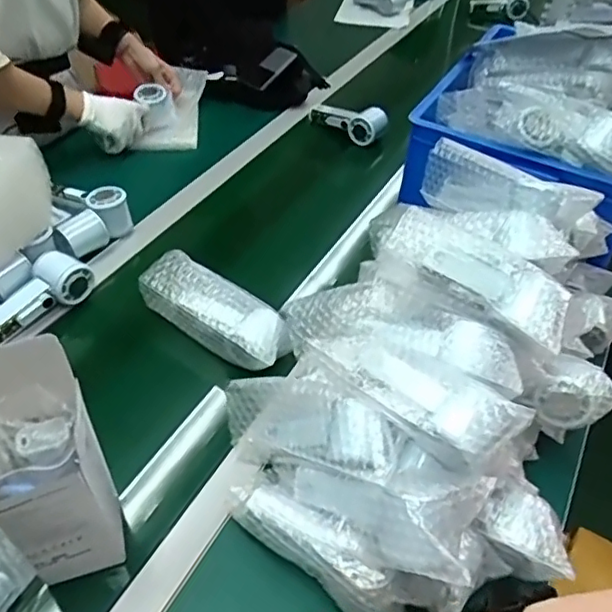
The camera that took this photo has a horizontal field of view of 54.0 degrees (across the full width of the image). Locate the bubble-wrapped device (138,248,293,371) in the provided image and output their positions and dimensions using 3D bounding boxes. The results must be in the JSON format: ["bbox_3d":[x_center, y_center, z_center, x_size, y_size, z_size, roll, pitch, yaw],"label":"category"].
[{"bbox_3d":[-0.107,0.007,0.752,0.210,0.059,0.068,29,50,22],"label":"bubble-wrapped device"}]

